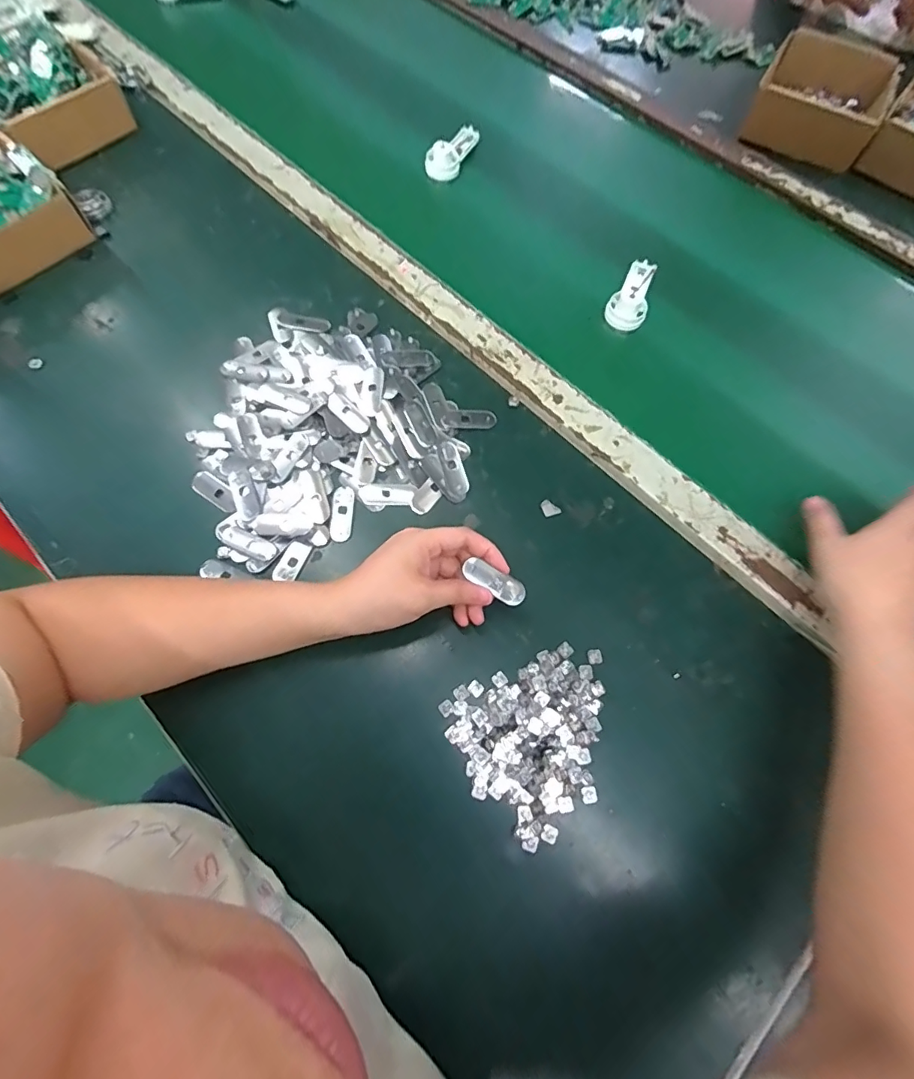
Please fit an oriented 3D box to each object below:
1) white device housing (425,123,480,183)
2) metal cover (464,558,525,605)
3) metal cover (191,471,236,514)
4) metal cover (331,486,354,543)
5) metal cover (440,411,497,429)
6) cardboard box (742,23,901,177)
[{"bbox_3d":[-0.004,-0.479,0.600,0.038,0.026,0.095,24,69,8],"label":"white device housing"},{"bbox_3d":[0.029,0.032,0.367,0.047,0.005,0.018,30,72,6],"label":"metal cover"},{"bbox_3d":[-0.212,-0.042,0.432,0.050,0.004,0.020,34,71,11],"label":"metal cover"},{"bbox_3d":[-0.100,-0.023,0.427,0.017,0.004,0.052,3,68,-1],"label":"metal cover"},{"bbox_3d":[0.011,-0.113,0.464,0.051,0.005,0.018,-5,68,-4],"label":"metal cover"},{"bbox_3d":[0.444,-0.531,0.603,0.155,0.050,0.177,29,70,9],"label":"cardboard box"}]

